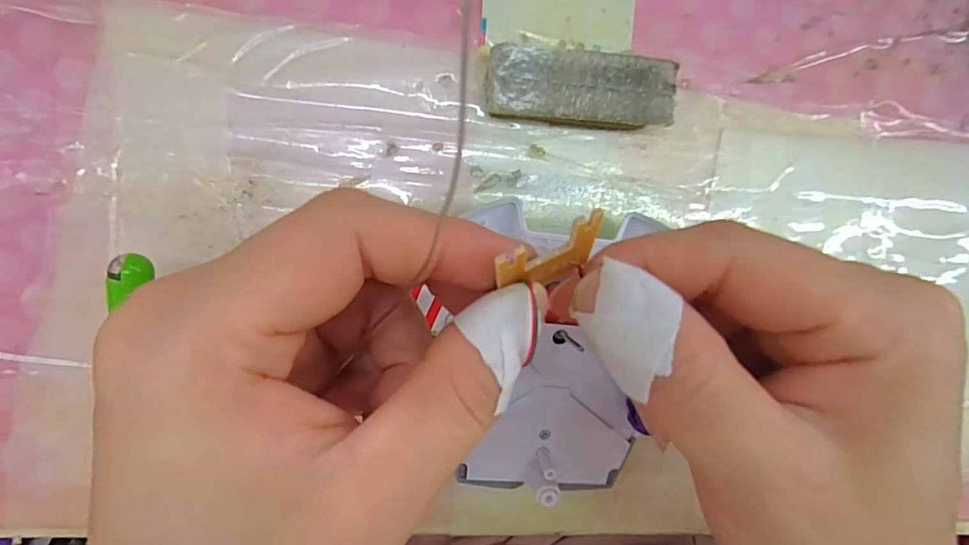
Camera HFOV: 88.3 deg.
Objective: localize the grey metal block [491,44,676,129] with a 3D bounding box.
[{"bbox_3d":[0.035,-0.066,0.185,0.068,0.016,0.025,3,96,-6],"label":"grey metal block"}]

